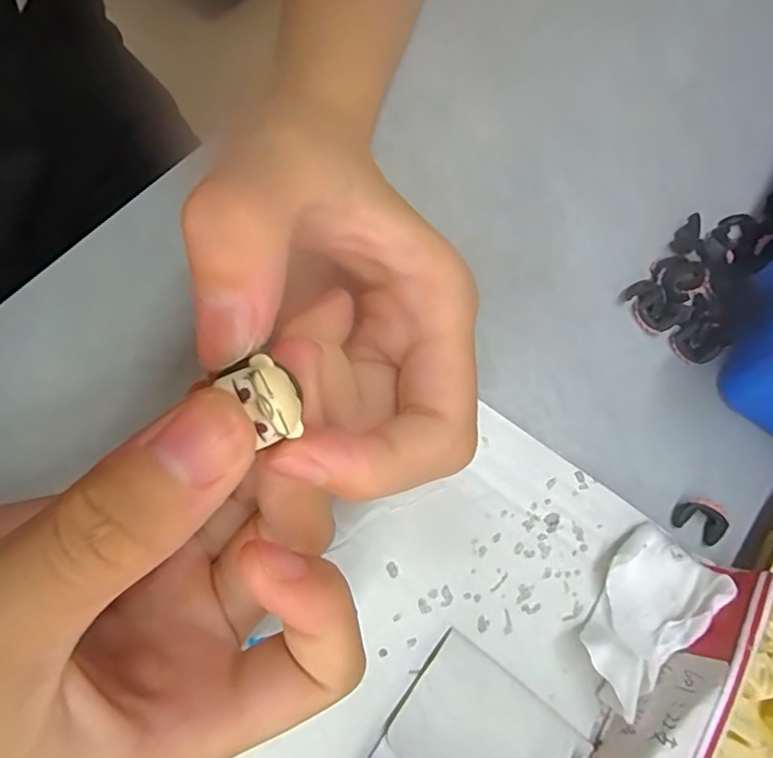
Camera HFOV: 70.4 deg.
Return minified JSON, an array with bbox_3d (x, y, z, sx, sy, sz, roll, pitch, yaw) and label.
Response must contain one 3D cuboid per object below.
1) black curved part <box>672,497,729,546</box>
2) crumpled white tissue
[{"bbox_3d":[0.109,0.049,0.189,0.016,0.009,0.012,32,69,7],"label":"black curved part"},{"bbox_3d":[0.079,0.072,0.170,0.052,0.017,0.030,-39,77,-18],"label":"crumpled white tissue"}]

